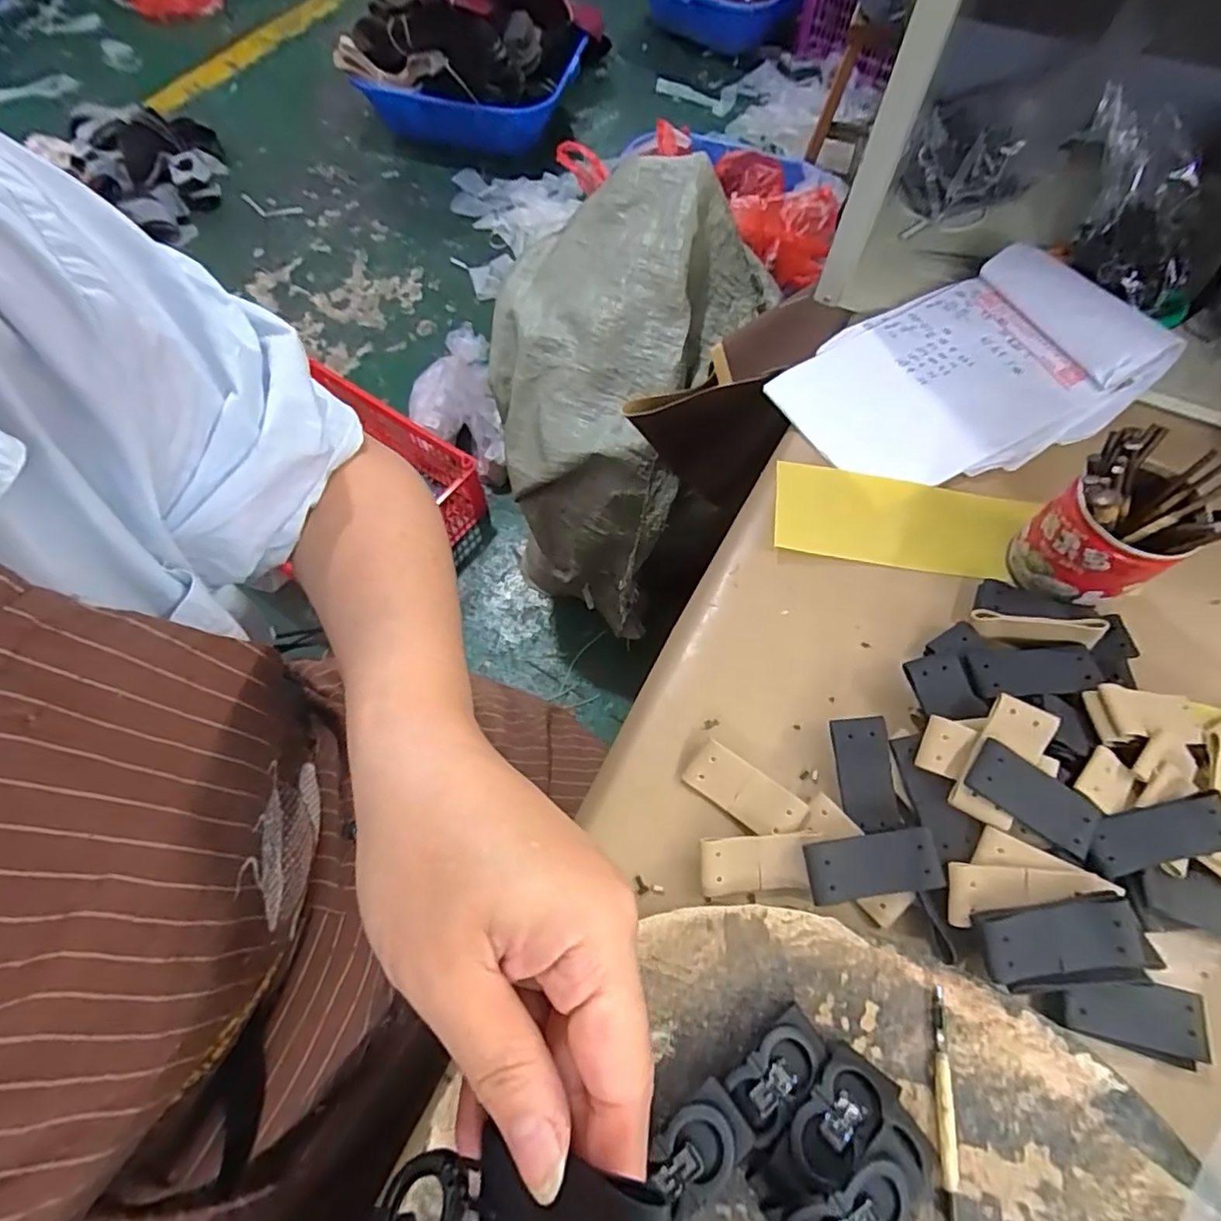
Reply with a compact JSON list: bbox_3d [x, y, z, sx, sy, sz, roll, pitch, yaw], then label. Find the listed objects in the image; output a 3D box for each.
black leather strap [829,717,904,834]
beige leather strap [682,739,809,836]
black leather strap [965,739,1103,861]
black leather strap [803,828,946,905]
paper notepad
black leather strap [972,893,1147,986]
[{"bbox_3d":[0.131,0.084,0.311,0.027,0.007,0.057,-10,88,6],"label":"black leather strap"},{"bbox_3d":[0.068,0.093,0.313,0.059,0.014,0.025,35,69,15],"label":"beige leather strap"},{"bbox_3d":[0.200,0.088,0.288,0.059,0.004,0.026,35,80,9],"label":"black leather strap"},{"bbox_3d":[0.124,0.121,0.287,0.059,0.005,0.027,-9,73,3],"label":"black leather strap"},{"bbox_3d":[0.246,-0.169,0.427,0.234,0.043,0.141,-22,66,-10],"label":"paper notepad"},{"bbox_3d":[0.193,0.142,0.266,0.060,0.013,0.028,-12,81,9],"label":"black leather strap"}]

